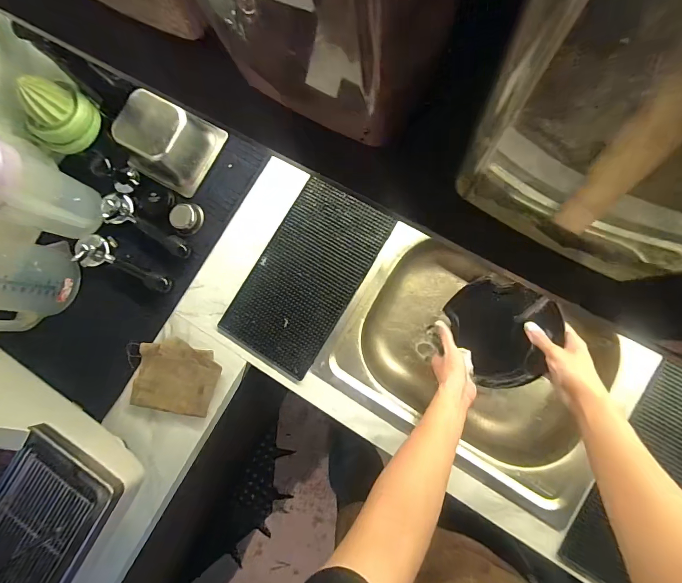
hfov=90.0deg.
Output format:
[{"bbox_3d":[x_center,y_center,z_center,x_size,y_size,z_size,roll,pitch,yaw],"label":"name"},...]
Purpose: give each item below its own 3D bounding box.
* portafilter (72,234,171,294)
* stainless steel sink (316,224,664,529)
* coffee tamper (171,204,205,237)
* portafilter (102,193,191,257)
[{"bbox_3d":[-0.441,-0.060,0.686,0.195,0.061,0.070,19,85,6],"label":"portafilter"},{"bbox_3d":[0.238,0.150,0.692,0.493,0.168,0.321,30,88,9],"label":"stainless steel sink"},{"bbox_3d":[-0.317,-0.153,0.706,0.066,0.026,0.061,-1,83,6],"label":"coffee tamper"},{"bbox_3d":[-0.399,-0.134,0.692,0.212,0.058,0.064,31,86,7],"label":"portafilter"}]

